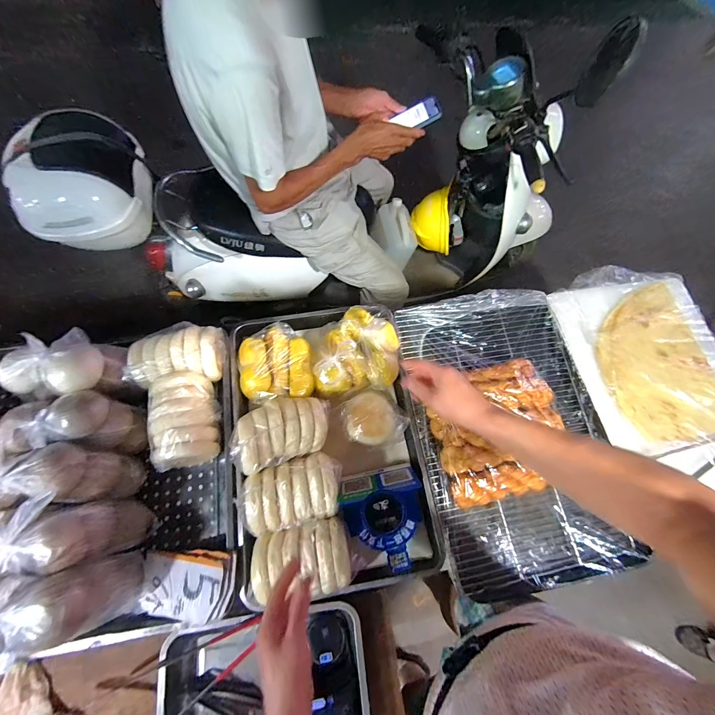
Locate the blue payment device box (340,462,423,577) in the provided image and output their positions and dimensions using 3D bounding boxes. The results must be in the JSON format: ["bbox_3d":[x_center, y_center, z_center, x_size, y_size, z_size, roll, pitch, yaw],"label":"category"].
[{"bbox_3d":[0.050,0.283,0.583,0.156,0.127,0.147,-11,72,-5],"label":"blue payment device box"}]

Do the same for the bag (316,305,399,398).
[{"bbox_3d":[0.006,-0.018,0.701,0.168,0.083,0.197,7,71,1],"label":"bag"}]

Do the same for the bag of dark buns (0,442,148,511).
[{"bbox_3d":[-0.532,0.216,0.582,0.198,0.145,0.108,1,71,-1],"label":"bag of dark buns"}]

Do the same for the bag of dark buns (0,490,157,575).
[{"bbox_3d":[-0.482,0.296,0.549,0.105,0.243,0.108,-13,68,30],"label":"bag of dark buns"}]

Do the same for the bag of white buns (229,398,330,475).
[{"bbox_3d":[-0.153,0.145,0.648,0.194,0.080,0.126,-19,73,-8],"label":"bag of white buns"}]

